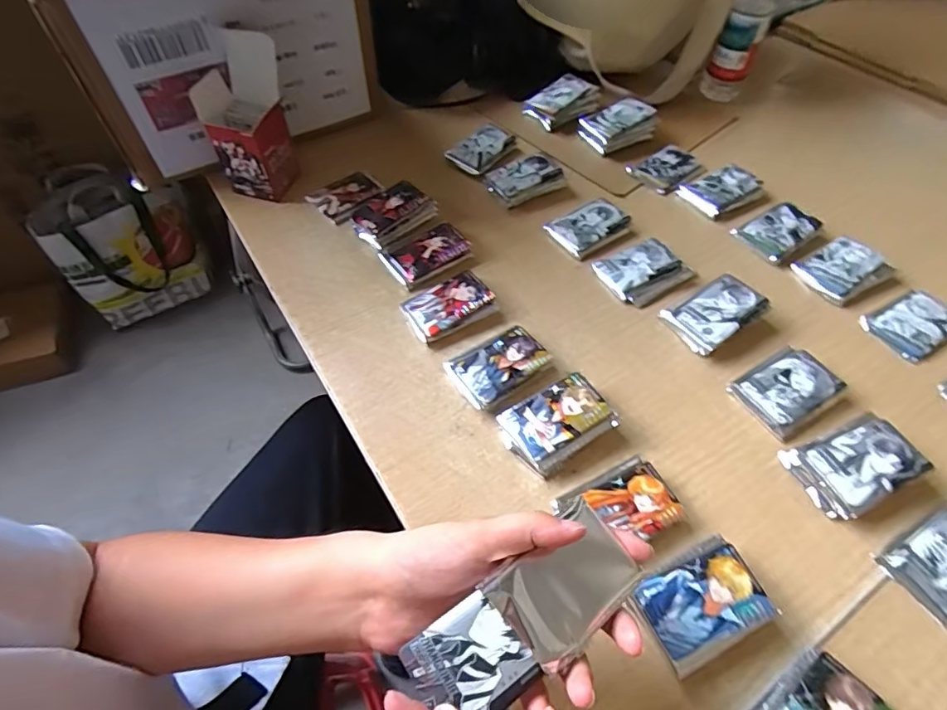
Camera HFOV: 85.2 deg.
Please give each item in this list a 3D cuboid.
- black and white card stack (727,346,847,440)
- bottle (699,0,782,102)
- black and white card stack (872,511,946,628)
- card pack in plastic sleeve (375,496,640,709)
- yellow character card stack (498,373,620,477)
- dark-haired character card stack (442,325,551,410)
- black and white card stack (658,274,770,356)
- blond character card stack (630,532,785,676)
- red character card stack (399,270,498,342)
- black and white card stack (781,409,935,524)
[{"bbox_3d":[0.297,0.032,0.489,0.083,0.020,0.065,-29,62,-18],"label":"black and white card stack"},{"bbox_3d":[0.378,-0.461,0.706,0.058,0.181,0.063,29,61,16],"label":"bottle"},{"bbox_3d":[0.377,0.163,0.409,0.091,0.010,0.061,-27,62,-17],"label":"black and white card stack"},{"bbox_3d":[0.028,0.145,0.280,0.148,0.012,0.053,-20,59,-25],"label":"card pack in plastic sleeve"},{"bbox_3d":[0.075,0.060,0.461,0.088,0.031,0.064,-27,62,-17],"label":"yellow character card stack"},{"bbox_3d":[0.024,0.011,0.498,0.086,0.023,0.058,-27,62,-17],"label":"dark-haired character card stack"},{"bbox_3d":[0.248,-0.042,0.531,0.089,0.028,0.061,-30,63,-19],"label":"black and white card stack"},{"bbox_3d":[0.166,0.183,0.381,0.084,0.029,0.064,-23,61,-15],"label":"blond character card stack"},{"bbox_3d":[-0.025,-0.052,0.537,0.088,0.022,0.058,-27,62,-17],"label":"red character card stack"},{"bbox_3d":[0.327,0.094,0.441,0.090,0.031,0.065,-18,59,-12],"label":"black and white card stack"}]

